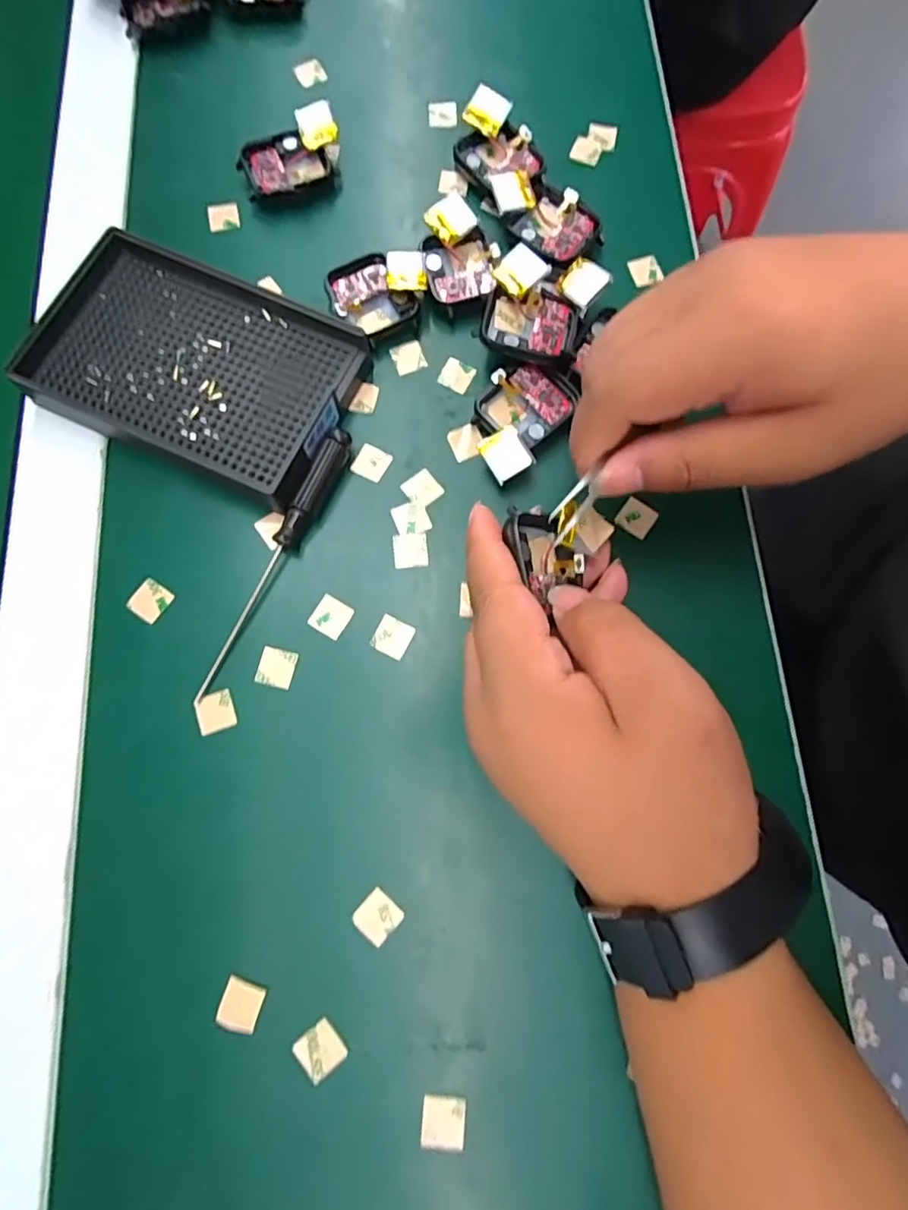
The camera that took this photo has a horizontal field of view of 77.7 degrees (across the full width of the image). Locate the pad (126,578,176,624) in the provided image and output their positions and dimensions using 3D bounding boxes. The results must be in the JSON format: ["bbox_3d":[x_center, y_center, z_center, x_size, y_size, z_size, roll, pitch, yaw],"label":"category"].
[{"bbox_3d":[-0.134,-0.002,0.248,0.016,0.004,0.016,30,78,8],"label":"pad"}]

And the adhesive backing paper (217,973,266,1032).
[{"bbox_3d":[-0.081,0.151,0.212,0.016,0.004,0.017,19,77,5],"label":"adhesive backing paper"}]

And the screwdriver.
[{"bbox_3d":[-0.077,-0.019,0.247,0.011,0.015,0.130,24,77,6],"label":"screwdriver"}]

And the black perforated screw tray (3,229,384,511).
[{"bbox_3d":[-0.120,-0.109,0.264,0.140,0.026,0.091,23,77,6],"label":"black perforated screw tray"}]

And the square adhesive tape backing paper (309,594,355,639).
[{"bbox_3d":[-0.054,0.005,0.246,0.016,0.004,0.016,30,78,8],"label":"square adhesive tape backing paper"}]

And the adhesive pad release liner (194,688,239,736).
[{"bbox_3d":[-0.101,0.045,0.237,0.016,0.004,0.016,-20,77,-5],"label":"adhesive pad release liner"}]

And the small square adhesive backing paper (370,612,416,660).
[{"bbox_3d":[-0.027,0.013,0.245,0.016,0.004,0.016,25,77,6],"label":"small square adhesive backing paper"}]

